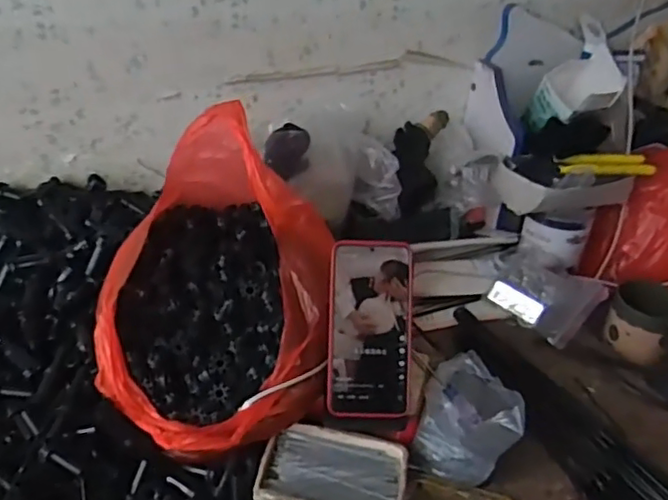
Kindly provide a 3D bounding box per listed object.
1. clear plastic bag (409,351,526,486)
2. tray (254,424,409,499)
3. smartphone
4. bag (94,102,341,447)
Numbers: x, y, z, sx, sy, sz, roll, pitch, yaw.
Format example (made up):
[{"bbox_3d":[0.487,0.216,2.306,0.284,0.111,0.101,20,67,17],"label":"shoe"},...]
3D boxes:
[{"bbox_3d":[0.136,0.165,0.603,0.093,0.052,0.119,14,35,14],"label":"clear plastic bag"},{"bbox_3d":[0.000,0.206,0.547,0.126,0.025,0.092,9,34,7],"label":"tray"},{"bbox_3d":[0.034,0.073,0.574,0.079,0.162,0.011,2,-3,-3],"label":"smartphone"},{"bbox_3d":[-0.108,0.035,0.576,0.205,0.225,0.268,3,34,-1],"label":"bag"}]

